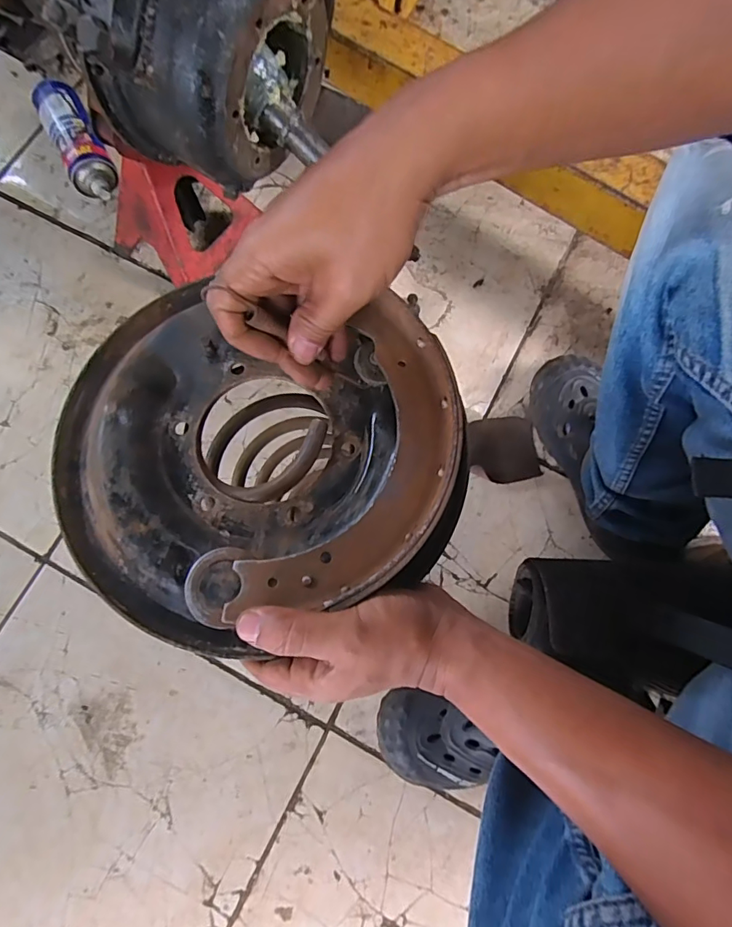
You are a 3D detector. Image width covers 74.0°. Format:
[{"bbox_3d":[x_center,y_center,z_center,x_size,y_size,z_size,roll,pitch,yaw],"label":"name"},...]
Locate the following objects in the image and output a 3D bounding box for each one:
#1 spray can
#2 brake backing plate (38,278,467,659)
[{"bbox_3d":[-0.419,-0.468,0.702,0.064,0.076,0.183,-27,78,-8],"label":"spray can"},{"bbox_3d":[-0.076,-0.006,0.310,0.261,0.058,0.233,11,76,2],"label":"brake backing plate"}]

